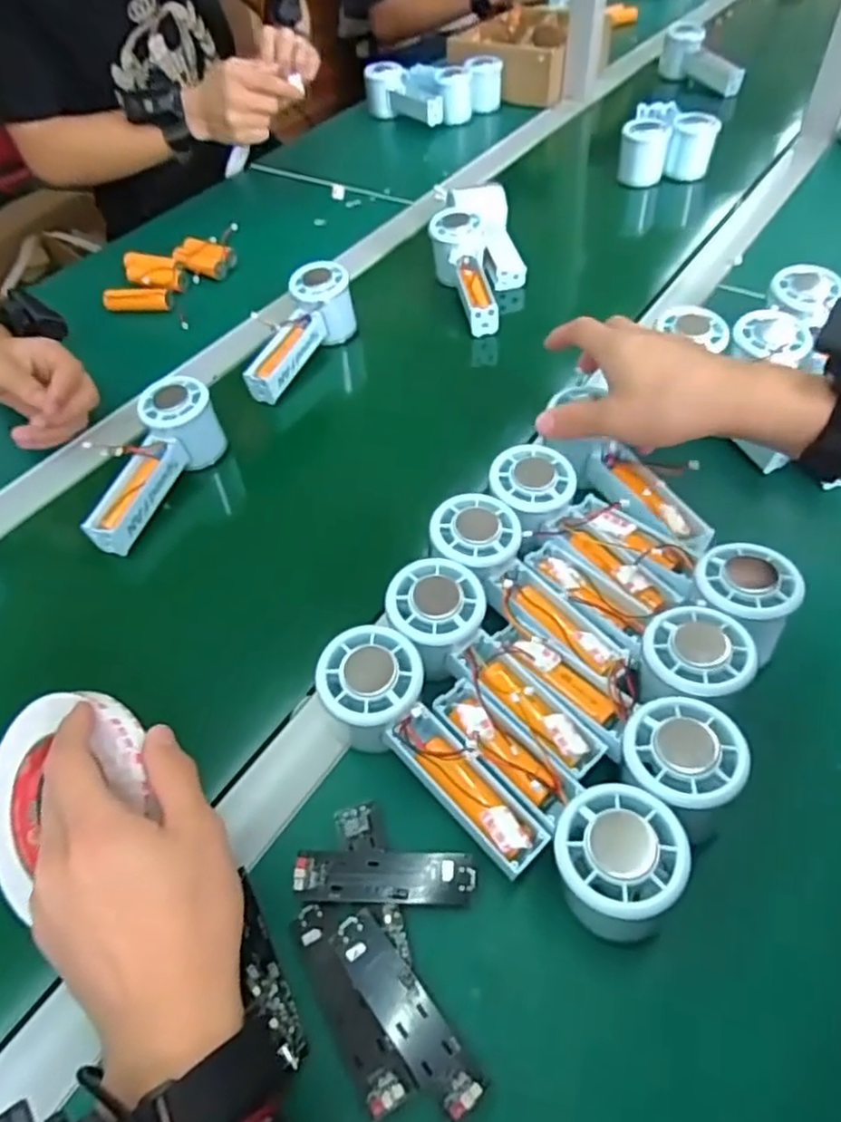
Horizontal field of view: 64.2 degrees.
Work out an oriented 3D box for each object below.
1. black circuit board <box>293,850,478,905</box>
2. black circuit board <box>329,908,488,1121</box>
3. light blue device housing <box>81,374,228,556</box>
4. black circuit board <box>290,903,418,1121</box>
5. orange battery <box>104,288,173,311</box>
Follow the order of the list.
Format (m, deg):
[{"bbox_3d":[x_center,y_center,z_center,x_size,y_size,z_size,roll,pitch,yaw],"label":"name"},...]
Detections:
[{"bbox_3d":[-0.018,0.163,0.346,0.090,0.010,0.024,0,52,4],"label":"black circuit board"},{"bbox_3d":[-0.008,0.208,0.311,0.025,0.005,0.093,-33,57,-20],"label":"black circuit board"},{"bbox_3d":[-0.214,-0.073,0.543,0.052,0.055,0.149,16,69,16],"label":"light blue device housing"},{"bbox_3d":[-0.035,0.207,0.317,0.025,0.012,0.091,-27,55,-16],"label":"black circuit board"},{"bbox_3d":[-0.309,-0.286,0.731,0.071,0.021,0.021,-4,52,1],"label":"orange battery"}]

